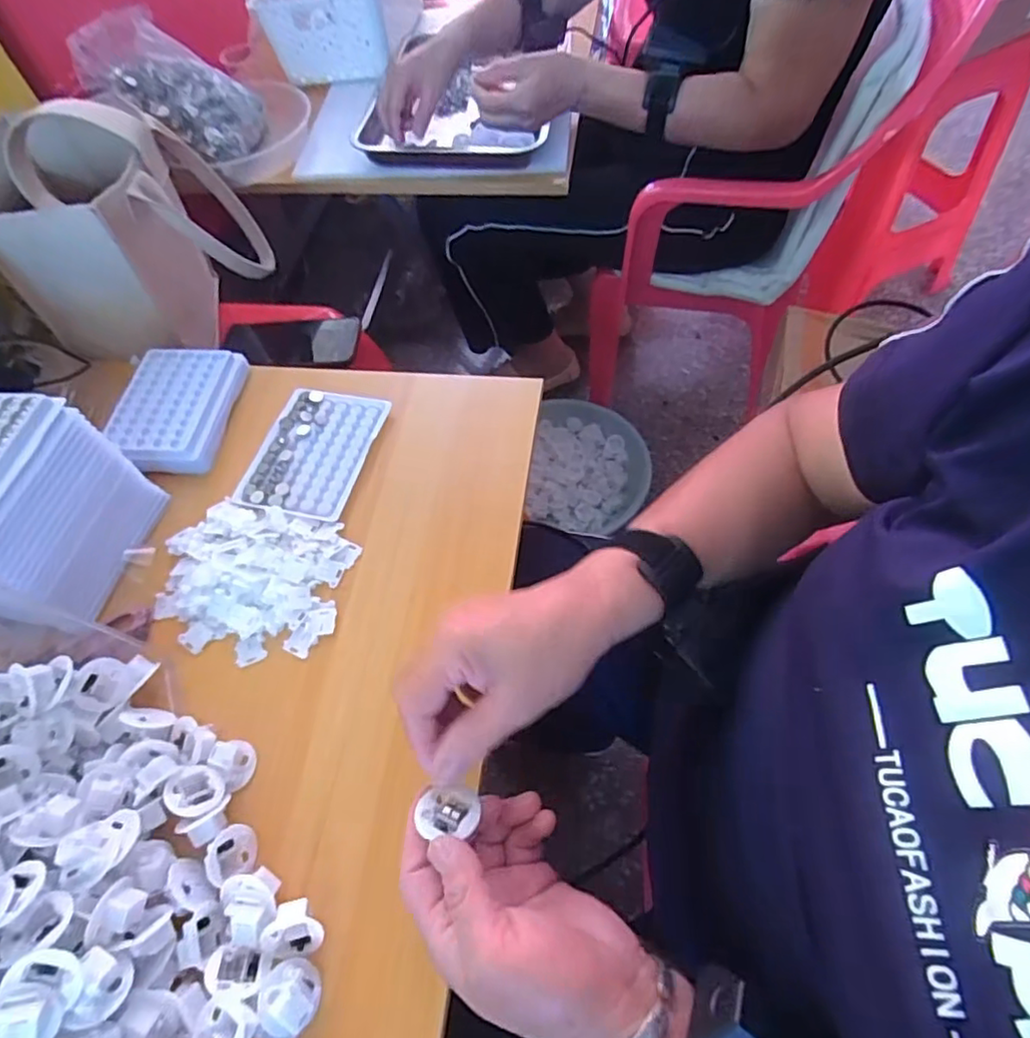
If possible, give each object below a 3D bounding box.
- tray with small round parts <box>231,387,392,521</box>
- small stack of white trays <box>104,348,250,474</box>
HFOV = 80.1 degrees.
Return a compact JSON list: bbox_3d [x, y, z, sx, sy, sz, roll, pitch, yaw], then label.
[{"bbox_3d":[-0.175,-0.059,0.530,0.094,0.008,0.126,12,60,11],"label":"tray with small round parts"},{"bbox_3d":[-0.305,-0.101,0.550,0.092,0.024,0.130,-1,58,3],"label":"small stack of white trays"}]

